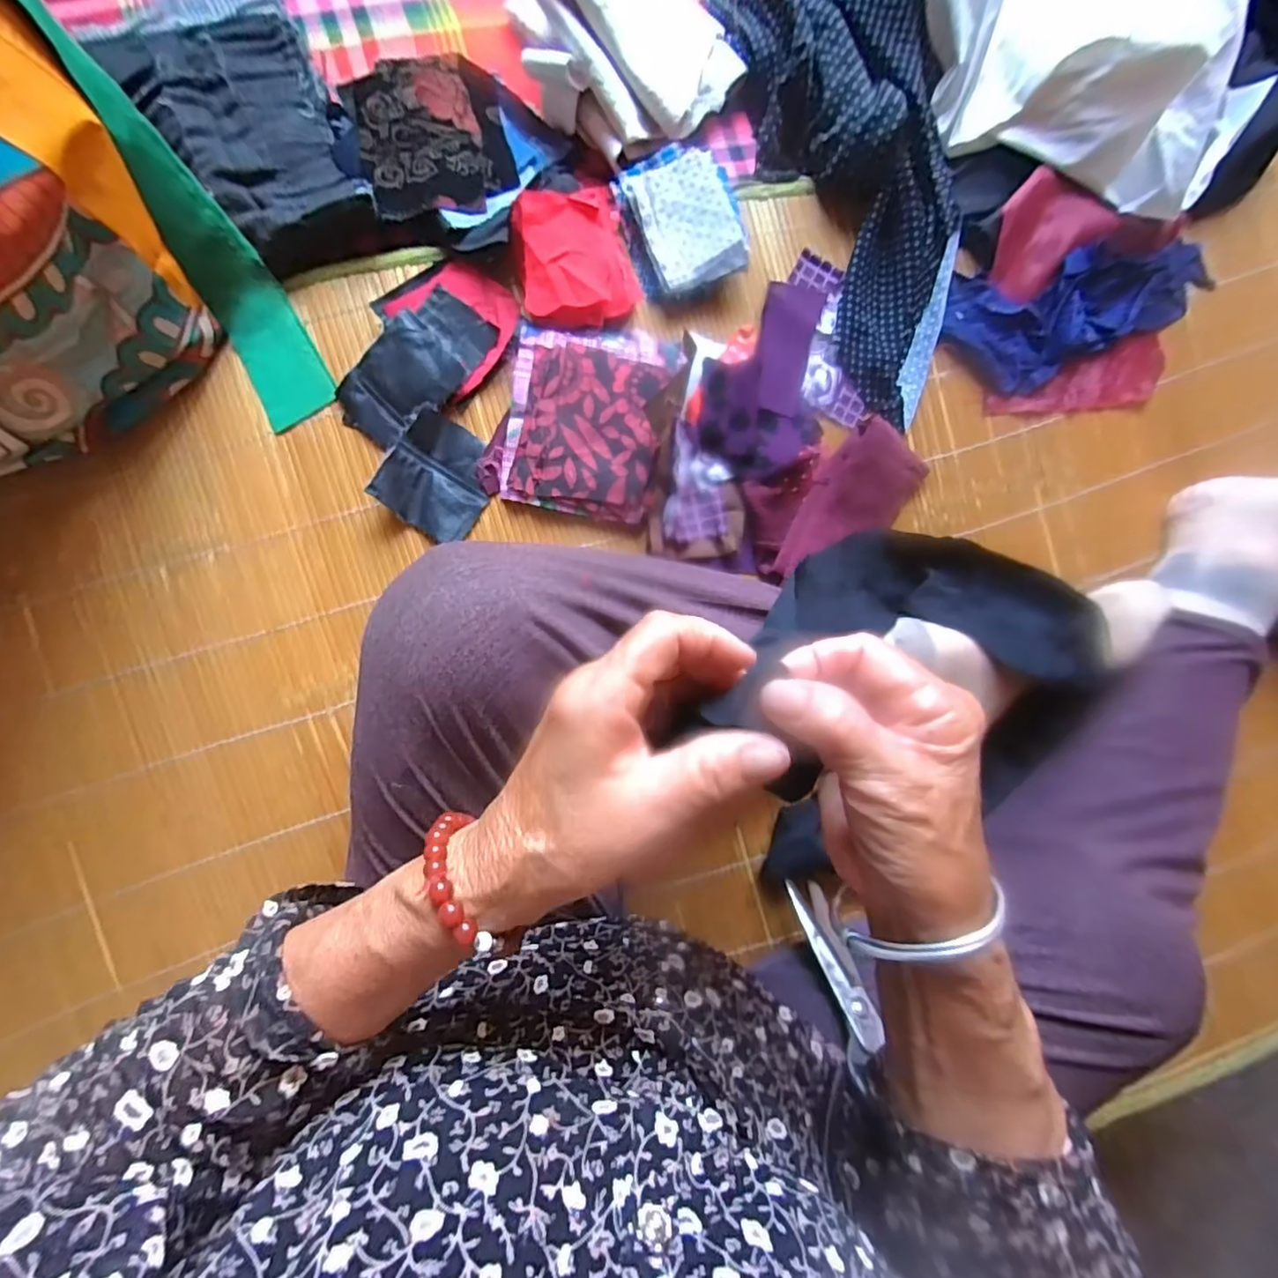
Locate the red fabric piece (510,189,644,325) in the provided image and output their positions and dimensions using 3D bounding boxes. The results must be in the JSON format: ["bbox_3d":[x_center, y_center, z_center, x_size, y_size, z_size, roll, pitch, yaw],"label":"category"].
[{"bbox_3d":[-0.042,-0.262,0.388,0.078,0.018,0.089,-12,92,-8],"label":"red fabric piece"}]

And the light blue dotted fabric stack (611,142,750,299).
[{"bbox_3d":[0.030,-0.297,0.410,0.076,0.025,0.095,-19,89,-8],"label":"light blue dotted fabric stack"}]

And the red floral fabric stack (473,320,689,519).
[{"bbox_3d":[-0.039,-0.155,0.404,0.113,0.019,0.131,13,85,-6],"label":"red floral fabric stack"}]

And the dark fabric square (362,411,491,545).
[{"bbox_3d":[-0.138,-0.111,0.399,0.066,0.018,0.075,30,83,-4],"label":"dark fabric square"}]

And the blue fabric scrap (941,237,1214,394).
[{"bbox_3d":[0.367,-0.266,0.462,0.241,0.029,0.090,-17,88,-8],"label":"blue fabric scrap"}]

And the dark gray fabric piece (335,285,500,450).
[{"bbox_3d":[-0.152,-0.184,0.393,0.059,0.017,0.111,39,82,-3],"label":"dark gray fabric piece"}]

